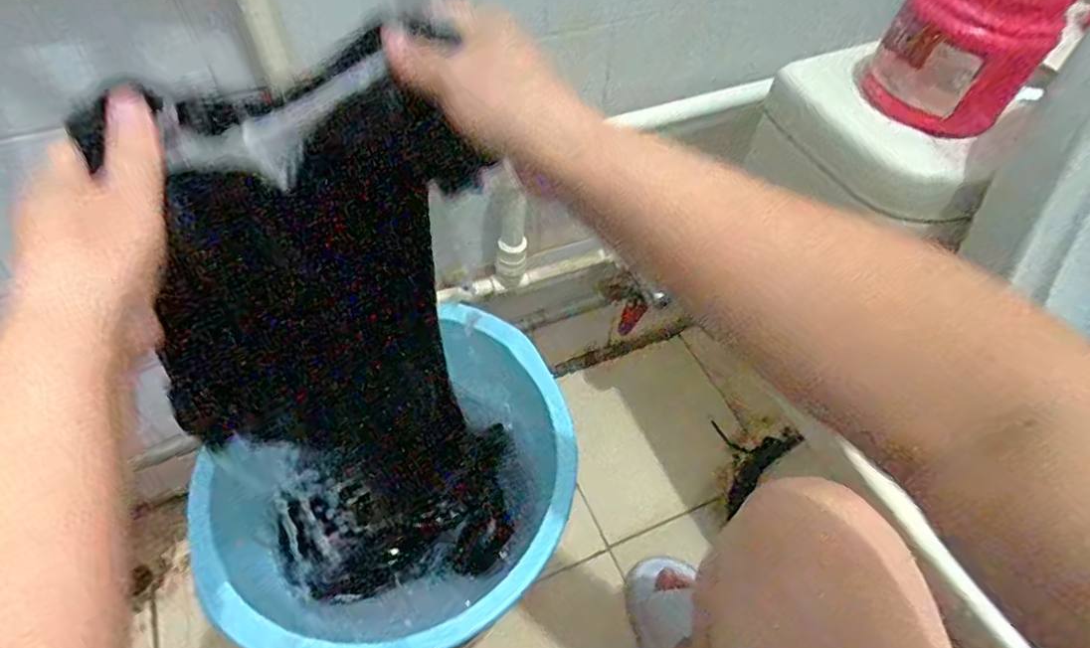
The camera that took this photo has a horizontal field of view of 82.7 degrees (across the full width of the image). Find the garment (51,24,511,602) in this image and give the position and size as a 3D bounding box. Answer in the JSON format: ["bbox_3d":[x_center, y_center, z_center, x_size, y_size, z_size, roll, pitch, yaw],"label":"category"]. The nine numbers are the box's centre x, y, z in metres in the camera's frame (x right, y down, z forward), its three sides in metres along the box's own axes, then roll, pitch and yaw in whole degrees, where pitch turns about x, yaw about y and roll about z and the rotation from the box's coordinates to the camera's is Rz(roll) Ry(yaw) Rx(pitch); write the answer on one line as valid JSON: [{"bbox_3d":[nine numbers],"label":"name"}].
[{"bbox_3d":[-0.130,0.053,0.460,0.203,0.478,0.094,-23,52,-22],"label":"garment"}]

